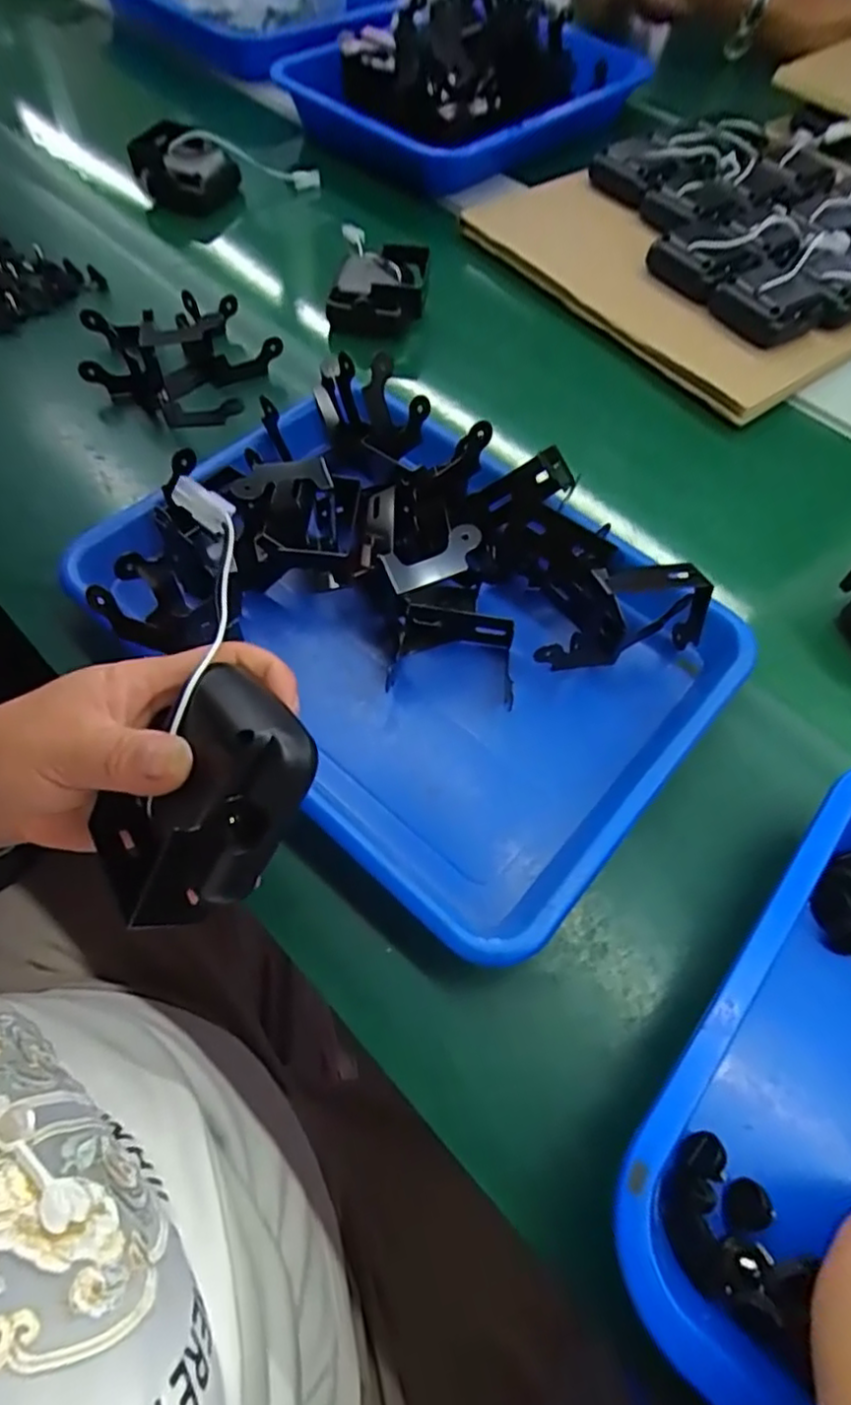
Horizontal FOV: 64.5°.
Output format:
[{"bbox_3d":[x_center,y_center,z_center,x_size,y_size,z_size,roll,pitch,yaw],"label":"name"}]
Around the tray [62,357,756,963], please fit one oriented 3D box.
[{"bbox_3d":[-0.013,-0.053,0.381,0.333,0.074,0.243,38,68,17],"label":"tray"}]

